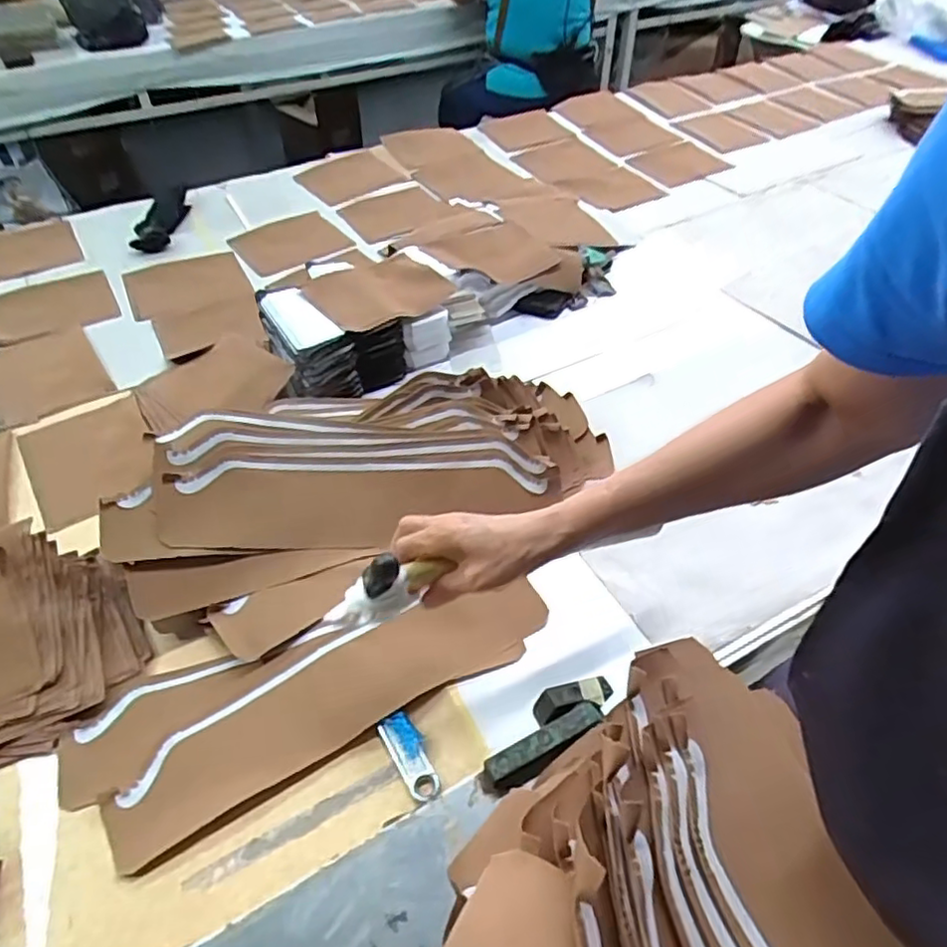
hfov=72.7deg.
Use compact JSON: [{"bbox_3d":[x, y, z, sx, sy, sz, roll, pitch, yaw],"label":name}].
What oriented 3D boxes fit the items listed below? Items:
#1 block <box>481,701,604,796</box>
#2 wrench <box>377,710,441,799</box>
[{"bbox_3d":[0.047,0.179,0.420,0.089,0.014,0.022,-22,51,-19],"label":"block"},{"bbox_3d":[-0.052,0.234,0.535,0.028,0.006,0.075,-26,51,-22],"label":"wrench"}]

